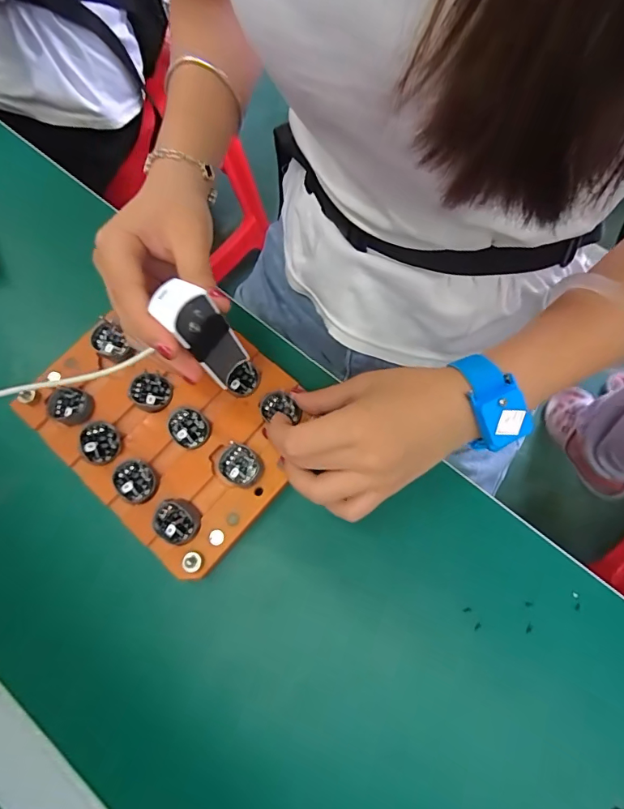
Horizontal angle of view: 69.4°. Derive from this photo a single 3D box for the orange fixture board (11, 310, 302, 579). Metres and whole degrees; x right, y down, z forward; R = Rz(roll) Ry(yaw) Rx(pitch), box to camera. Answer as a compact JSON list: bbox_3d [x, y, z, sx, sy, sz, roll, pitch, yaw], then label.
[{"bbox_3d":[-0.100,0.006,0.319,0.187,0.018,0.145,40,79,8],"label":"orange fixture board"}]

